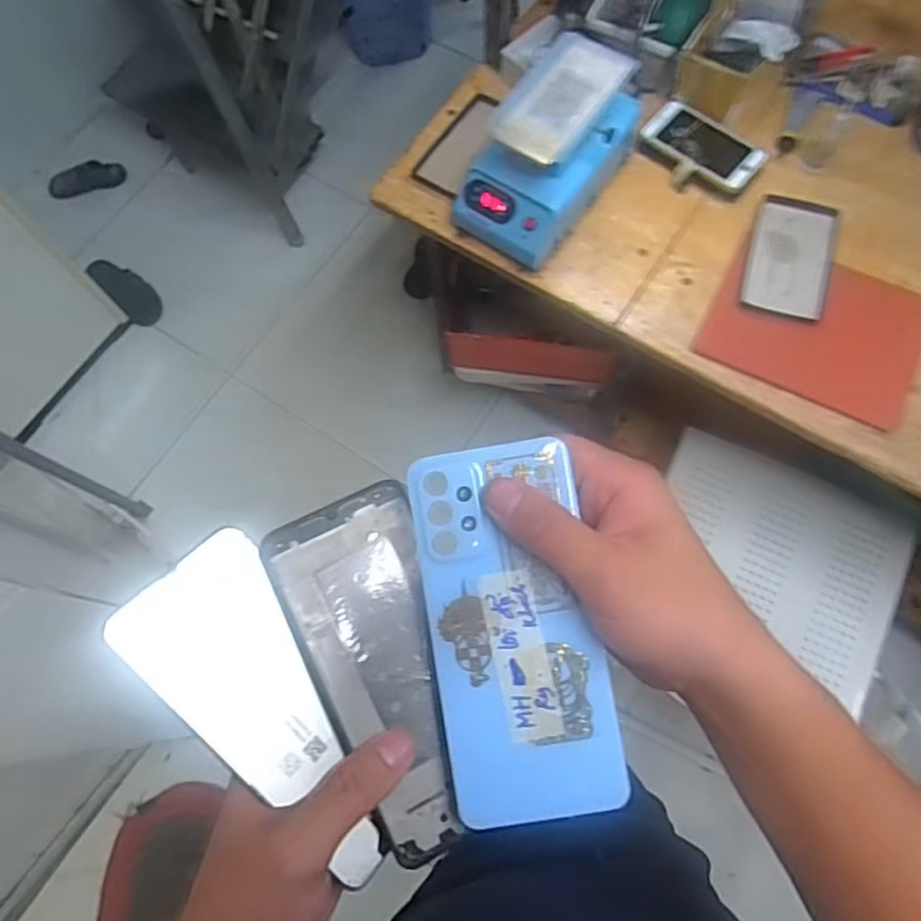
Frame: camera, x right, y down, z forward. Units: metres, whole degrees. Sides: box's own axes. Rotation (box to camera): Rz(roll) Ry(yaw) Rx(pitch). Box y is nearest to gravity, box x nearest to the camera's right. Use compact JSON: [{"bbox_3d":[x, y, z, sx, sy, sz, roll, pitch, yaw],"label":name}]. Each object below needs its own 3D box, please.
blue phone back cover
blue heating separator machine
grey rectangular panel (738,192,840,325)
[{"bbox_3d":[0.023,0.075,0.291,0.076,0.006,0.162,-12,84,-2],"label":"blue phone back cover"},{"bbox_3d":[0.120,-0.383,0.823,0.144,0.139,0.239,36,76,12],"label":"blue heating separator machine"},{"bbox_3d":[0.417,-0.258,0.827,0.096,0.022,0.161,16,73,7],"label":"grey rectangular panel"}]

